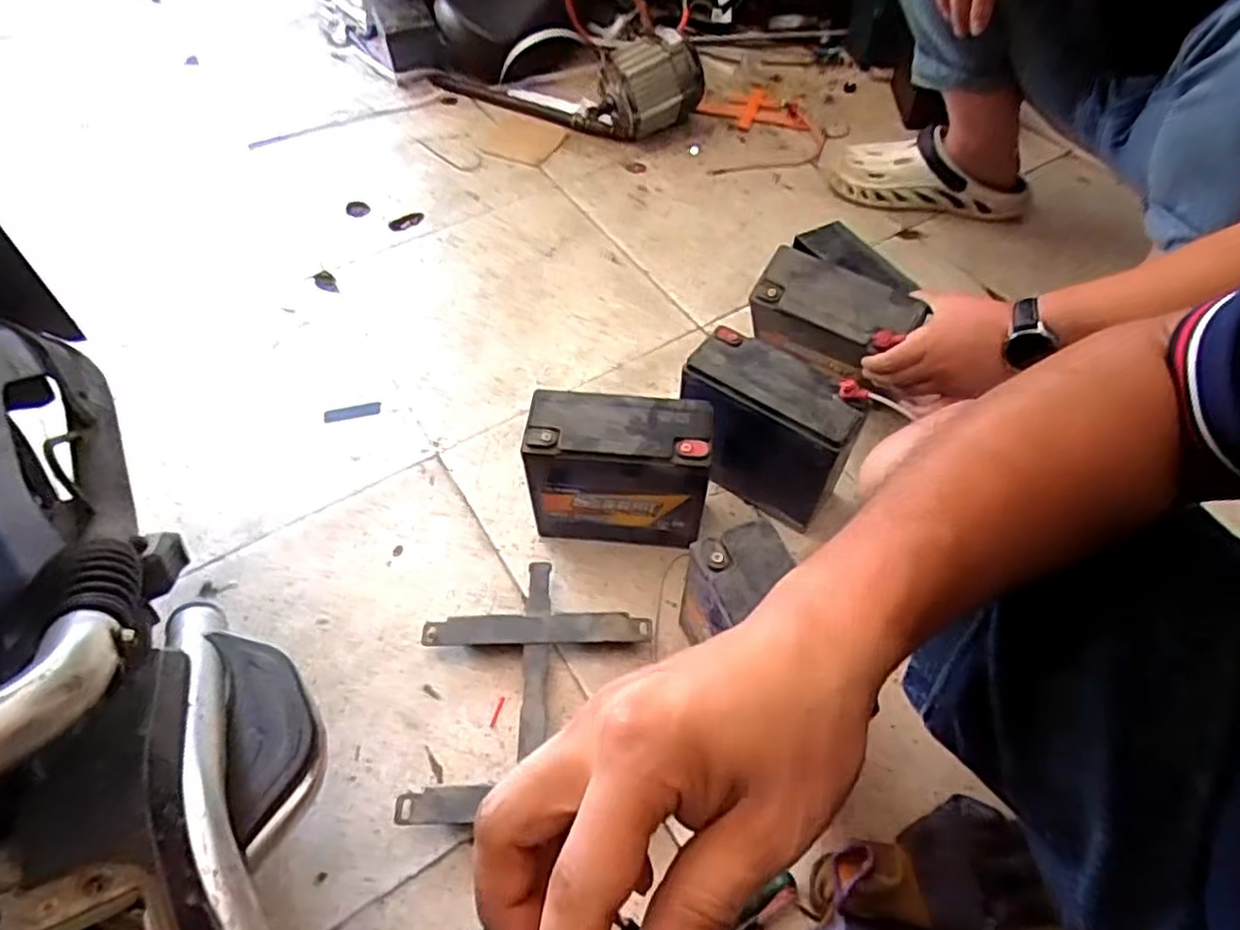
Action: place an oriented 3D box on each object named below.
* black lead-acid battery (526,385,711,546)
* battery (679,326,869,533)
[{"bbox_3d":[-0.001,0.011,0.736,0.178,0.174,0.076,5,55,5],"label":"black lead-acid battery"},{"bbox_3d":[0.155,-0.031,0.763,0.170,0.179,0.087,26,59,18],"label":"battery"}]

